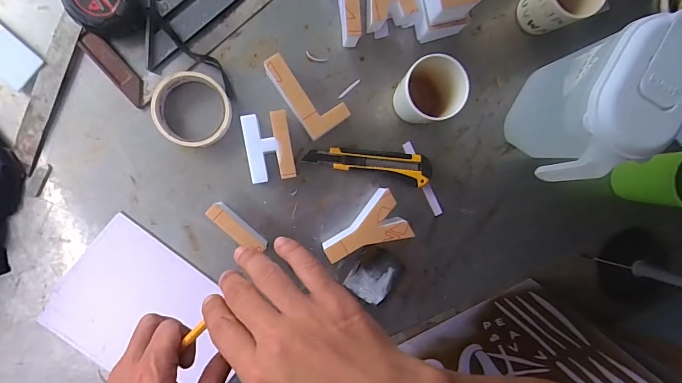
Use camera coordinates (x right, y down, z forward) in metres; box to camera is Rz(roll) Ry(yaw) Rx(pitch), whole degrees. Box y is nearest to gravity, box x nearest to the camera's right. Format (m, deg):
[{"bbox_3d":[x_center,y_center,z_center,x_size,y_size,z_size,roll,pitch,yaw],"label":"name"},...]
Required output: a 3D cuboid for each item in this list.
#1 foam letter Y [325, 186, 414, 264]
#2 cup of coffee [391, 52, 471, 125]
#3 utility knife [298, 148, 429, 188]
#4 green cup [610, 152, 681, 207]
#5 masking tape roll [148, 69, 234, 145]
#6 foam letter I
[{"bbox_3d":[0.027,0.051,0.493,0.106,0.044,0.064,-31,97,-4],"label":"foam letter Y"},{"bbox_3d":[0.104,-0.119,0.473,0.069,0.096,0.068,0,94,-7],"label":"cup of coffee"},{"bbox_3d":[0.037,-0.037,0.504,0.162,0.021,0.039,7,93,-8],"label":"utility knife"},{"bbox_3d":[0.421,-0.016,0.503,0.070,0.111,0.070,0,94,-7],"label":"green cup"},{"bbox_3d":[-0.183,-0.100,0.473,0.089,0.027,0.087,0,94,-7],"label":"masking tape roll"},{"bbox_3d":[-0.128,0.047,0.475,0.020,0.048,0.081,-43,98,-3],"label":"foam letter I"}]

